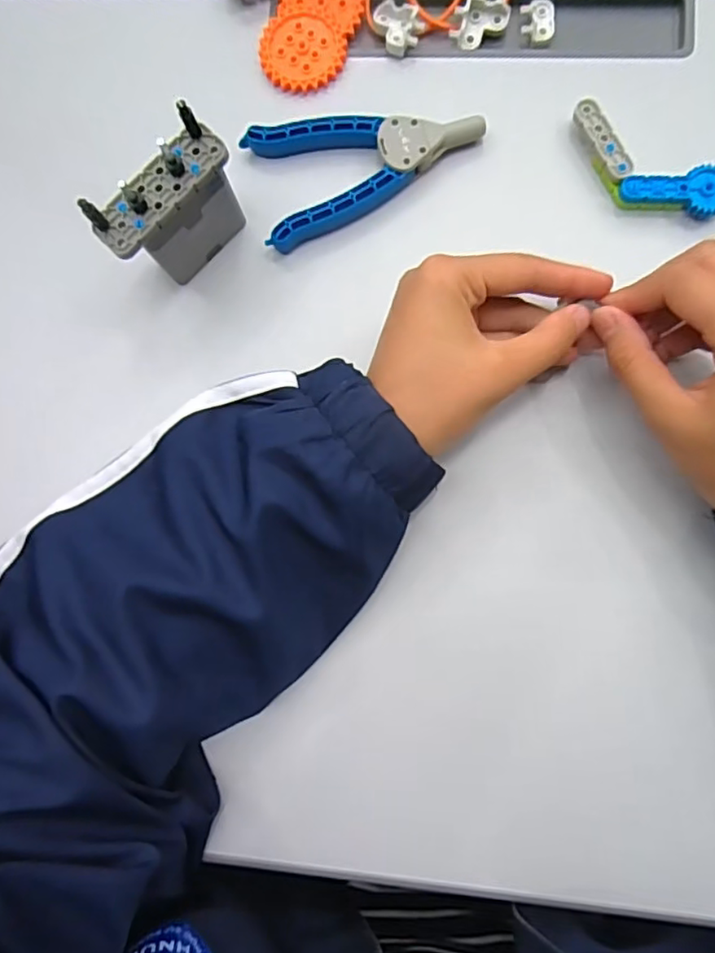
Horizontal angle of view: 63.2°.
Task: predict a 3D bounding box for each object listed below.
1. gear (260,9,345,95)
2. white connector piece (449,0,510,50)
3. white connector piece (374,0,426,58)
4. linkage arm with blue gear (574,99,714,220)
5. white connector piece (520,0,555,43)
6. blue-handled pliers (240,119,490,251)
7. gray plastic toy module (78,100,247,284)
[{"bbox_3d":[-0.032,-0.247,0.337,0.048,0.005,0.045,-1,83,5],"label":"gear"},{"bbox_3d":[0.070,-0.262,0.332,0.026,0.010,0.030,28,87,8],"label":"white connector piece"},{"bbox_3d":[0.024,-0.261,0.336,0.024,0.007,0.034,-22,82,2],"label":"white connector piece"},{"bbox_3d":[0.153,-0.164,0.314,0.092,0.015,0.035,32,87,8],"label":"linkage arm with blue gear"},{"bbox_3d":[0.104,-0.264,0.335,0.018,0.005,0.023,-1,83,5],"label":"white connector piece"},{"bbox_3d":[0.006,-0.177,0.325,0.125,0.017,0.067,-17,82,3],"label":"blue-handled pliers"},{"bbox_3d":[-0.092,-0.135,0.300,0.023,0.069,0.072,40,88,8],"label":"gray plastic toy module"}]

